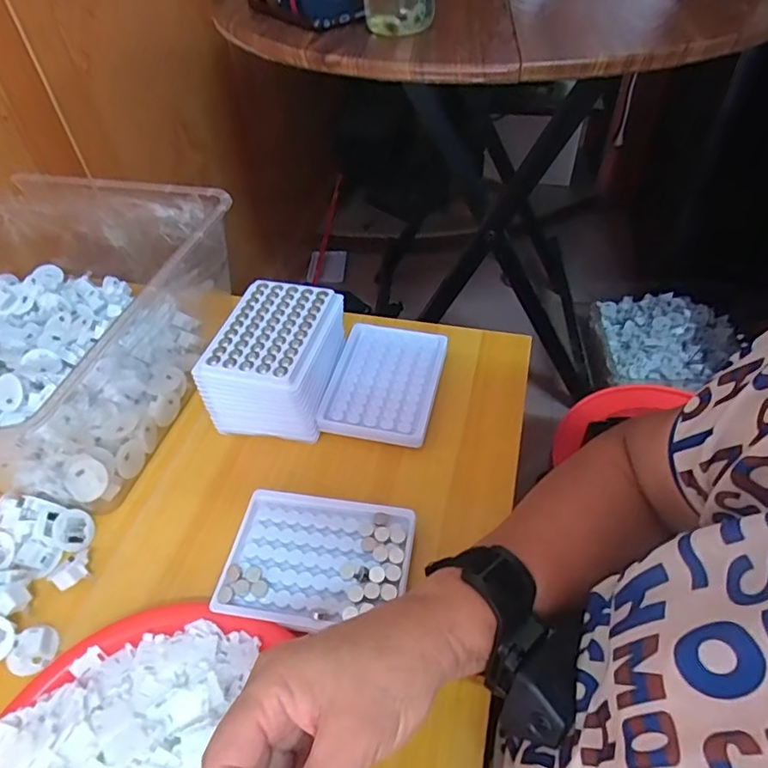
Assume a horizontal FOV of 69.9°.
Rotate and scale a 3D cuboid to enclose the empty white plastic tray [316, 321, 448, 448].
[{"bbox_3d":[0.002,-0.005,0.520,0.097,0.018,0.132,7,48,9],"label":"empty white plastic tray"}]

